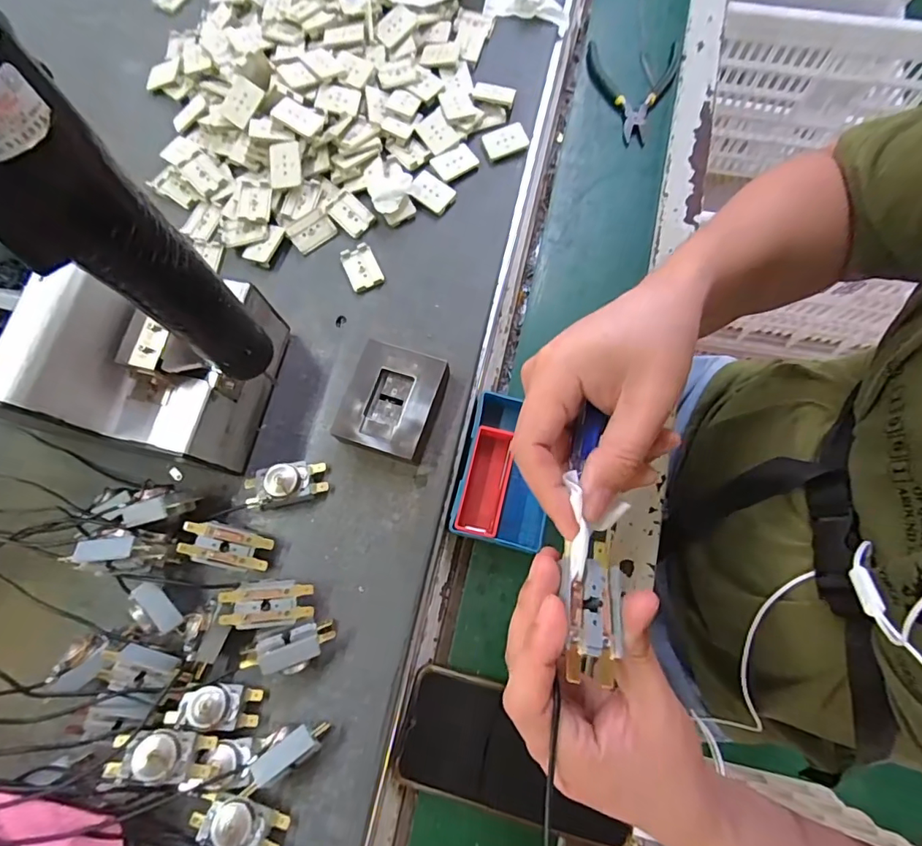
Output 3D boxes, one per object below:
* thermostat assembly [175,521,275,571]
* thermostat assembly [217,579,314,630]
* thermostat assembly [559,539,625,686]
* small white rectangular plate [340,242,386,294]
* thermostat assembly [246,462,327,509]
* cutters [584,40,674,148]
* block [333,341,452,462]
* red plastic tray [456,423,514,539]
[{"bbox_3d":[-0.168,0.088,0.368,0.060,0.020,0.028,17,76,-11],"label":"thermostat assembly"},{"bbox_3d":[-0.132,0.125,0.353,0.057,0.029,0.030,-2,75,1],"label":"thermostat assembly"},{"bbox_3d":[0.056,0.080,0.219,0.027,0.017,0.053,3,76,2],"label":"thermostat assembly"},{"bbox_3d":[-0.085,-0.133,0.437,0.028,0.004,0.042,-25,76,-5],"label":"small white rectangular plate"},{"bbox_3d":[-0.131,0.047,0.381,0.058,0.028,0.031,-14,76,-2],"label":"thermostat assembly"},{"bbox_3d":[0.172,-0.336,0.513,0.089,0.009,0.126,6,76,3],"label":"cutters"},{"bbox_3d":[-0.052,-0.016,0.391,0.068,0.026,0.081,17,77,6],"label":"block"},{"bbox_3d":[0.021,0.047,0.405,0.032,0.027,0.082,14,76,5],"label":"red plastic tray"}]

